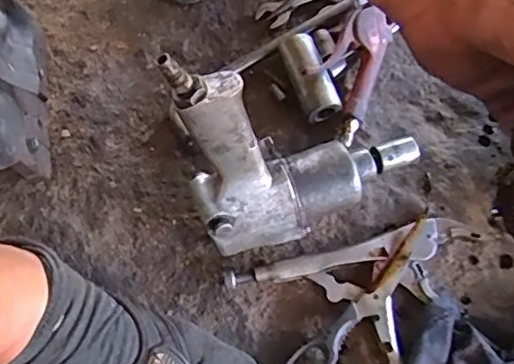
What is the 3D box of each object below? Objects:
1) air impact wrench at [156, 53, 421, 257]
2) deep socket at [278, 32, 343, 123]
[{"bbox_3d":[0.046,-0.024,0.475,0.207,0.194,0.089,-9,65,-2],"label":"air impact wrench"},{"bbox_3d":[0.053,-0.108,0.603,0.036,0.041,0.093,-18,66,-6],"label":"deep socket"}]

